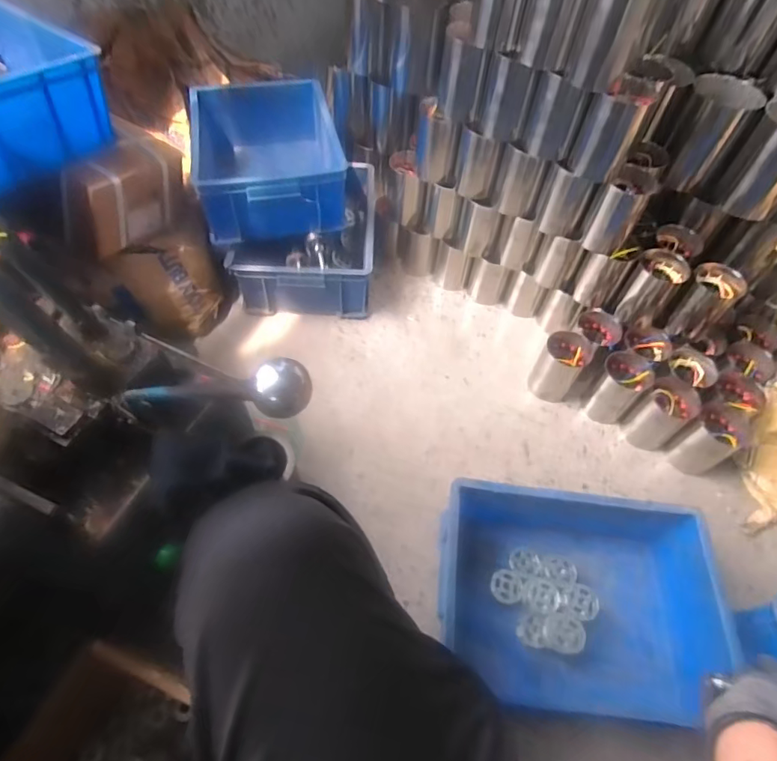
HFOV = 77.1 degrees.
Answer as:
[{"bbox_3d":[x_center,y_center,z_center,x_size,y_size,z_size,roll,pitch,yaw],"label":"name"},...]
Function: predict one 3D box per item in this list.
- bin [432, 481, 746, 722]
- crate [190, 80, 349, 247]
[{"bbox_3d":[0.273,0.324,0.732,0.392,0.135,0.293,5,56,3],"label":"bin"},{"bbox_3d":[-0.260,-0.467,1.053,0.284,0.158,0.373,-13,57,-10],"label":"crate"}]

